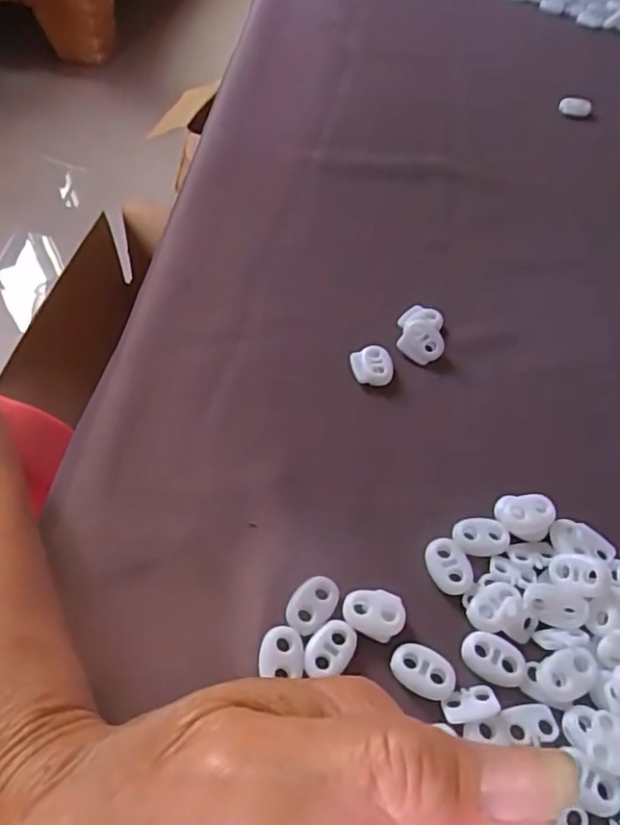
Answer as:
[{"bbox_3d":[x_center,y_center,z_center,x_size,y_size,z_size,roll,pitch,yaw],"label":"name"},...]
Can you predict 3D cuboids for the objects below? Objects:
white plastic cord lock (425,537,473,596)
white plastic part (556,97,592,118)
[{"bbox_3d":[0.054,0.059,0.234,0.015,0.004,0.022,-15,56,-14],"label":"white plastic cord lock"},{"bbox_3d":[0.200,-0.231,0.461,0.025,0.011,0.009,3,53,-1],"label":"white plastic part"}]

